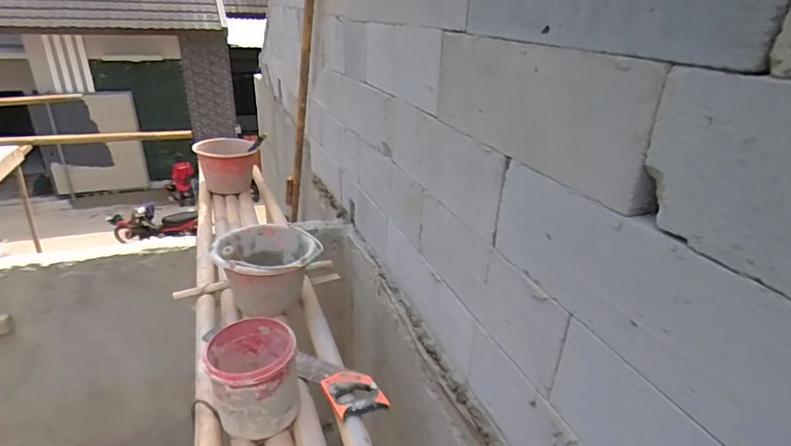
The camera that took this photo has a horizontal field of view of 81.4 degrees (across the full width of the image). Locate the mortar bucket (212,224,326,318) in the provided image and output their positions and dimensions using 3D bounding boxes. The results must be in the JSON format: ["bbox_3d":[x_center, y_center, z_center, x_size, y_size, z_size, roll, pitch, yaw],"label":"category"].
[{"bbox_3d":[-0.391,0.152,1.392,0.276,0.216,0.304,-14,30,-30],"label":"mortar bucket"}]

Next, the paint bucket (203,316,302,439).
[{"bbox_3d":[-0.314,0.348,1.033,0.185,0.186,0.185,-7,27,-19],"label":"paint bucket"}]

